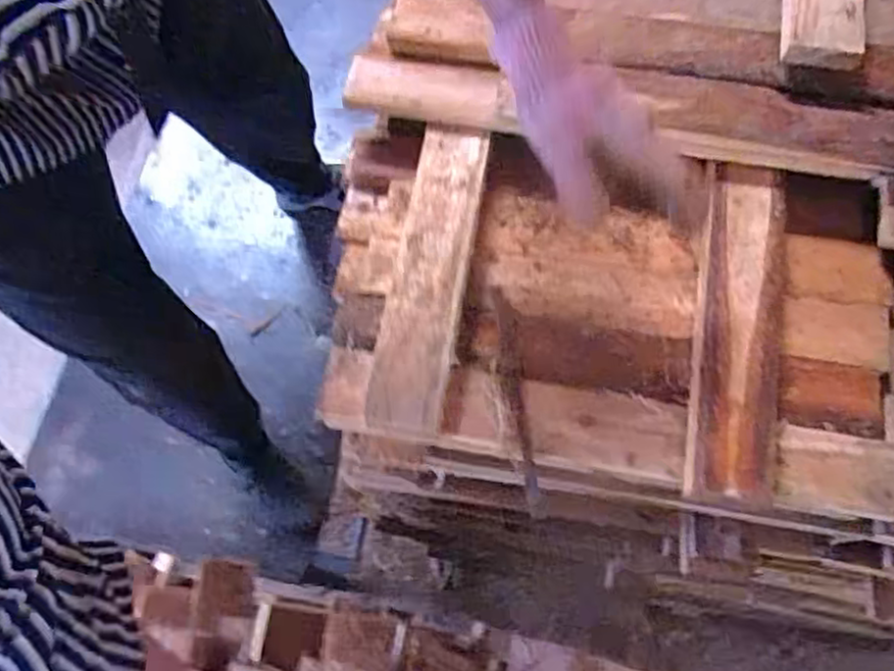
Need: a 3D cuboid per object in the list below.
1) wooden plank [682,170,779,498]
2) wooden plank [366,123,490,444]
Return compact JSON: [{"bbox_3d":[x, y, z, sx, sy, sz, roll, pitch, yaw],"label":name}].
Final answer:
[{"bbox_3d":[0.252,-0.001,0.606,0.074,0.043,0.295,9,70,6],"label":"wooden plank"},{"bbox_3d":[-0.016,-0.060,0.627,0.065,0.020,0.299,8,69,6],"label":"wooden plank"}]

